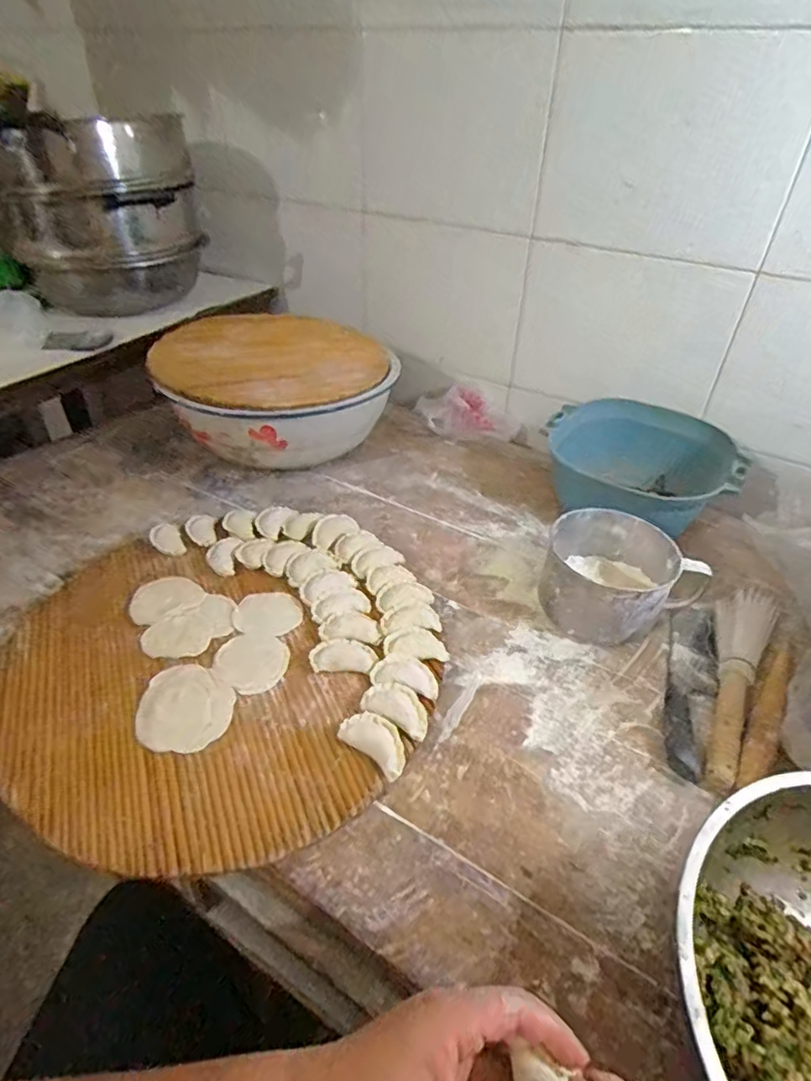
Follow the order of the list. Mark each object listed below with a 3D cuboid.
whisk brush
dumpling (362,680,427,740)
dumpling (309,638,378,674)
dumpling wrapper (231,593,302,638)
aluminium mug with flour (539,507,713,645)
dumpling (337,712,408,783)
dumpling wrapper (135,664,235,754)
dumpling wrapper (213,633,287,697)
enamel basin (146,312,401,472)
[{"bbox_3d":[0.342,0.140,0.612,0.058,0.050,0.265,26,43,23],"label":"whisk brush"},{"bbox_3d":[-0.007,0.160,0.557,0.067,0.016,0.039,19,41,15],"label":"dumpling"},{"bbox_3d":[-0.065,0.123,0.609,0.067,0.014,0.036,4,39,-3],"label":"dumpling"},{"bbox_3d":[-0.155,0.083,0.652,0.074,0.004,0.064,5,38,4],"label":"dumpling wrapper"},{"bbox_3d":[0.236,0.045,0.684,0.144,0.097,0.149,-23,47,-31],"label":"aluminium mug with flour"},{"bbox_3d":[-0.027,0.185,0.536,0.068,0.023,0.038,27,43,24],"label":"dumpling"},{"bbox_3d":[-0.208,0.158,0.551,0.085,0.006,0.090,4,42,0],"label":"dumpling wrapper"},{"bbox_3d":[-0.158,0.124,0.597,0.073,0.004,0.071,29,44,26],"label":"dumpling wrapper"},{"bbox_3d":[-0.227,-0.252,0.958,0.364,0.155,0.344,-26,49,-33],"label":"enamel basin"}]

